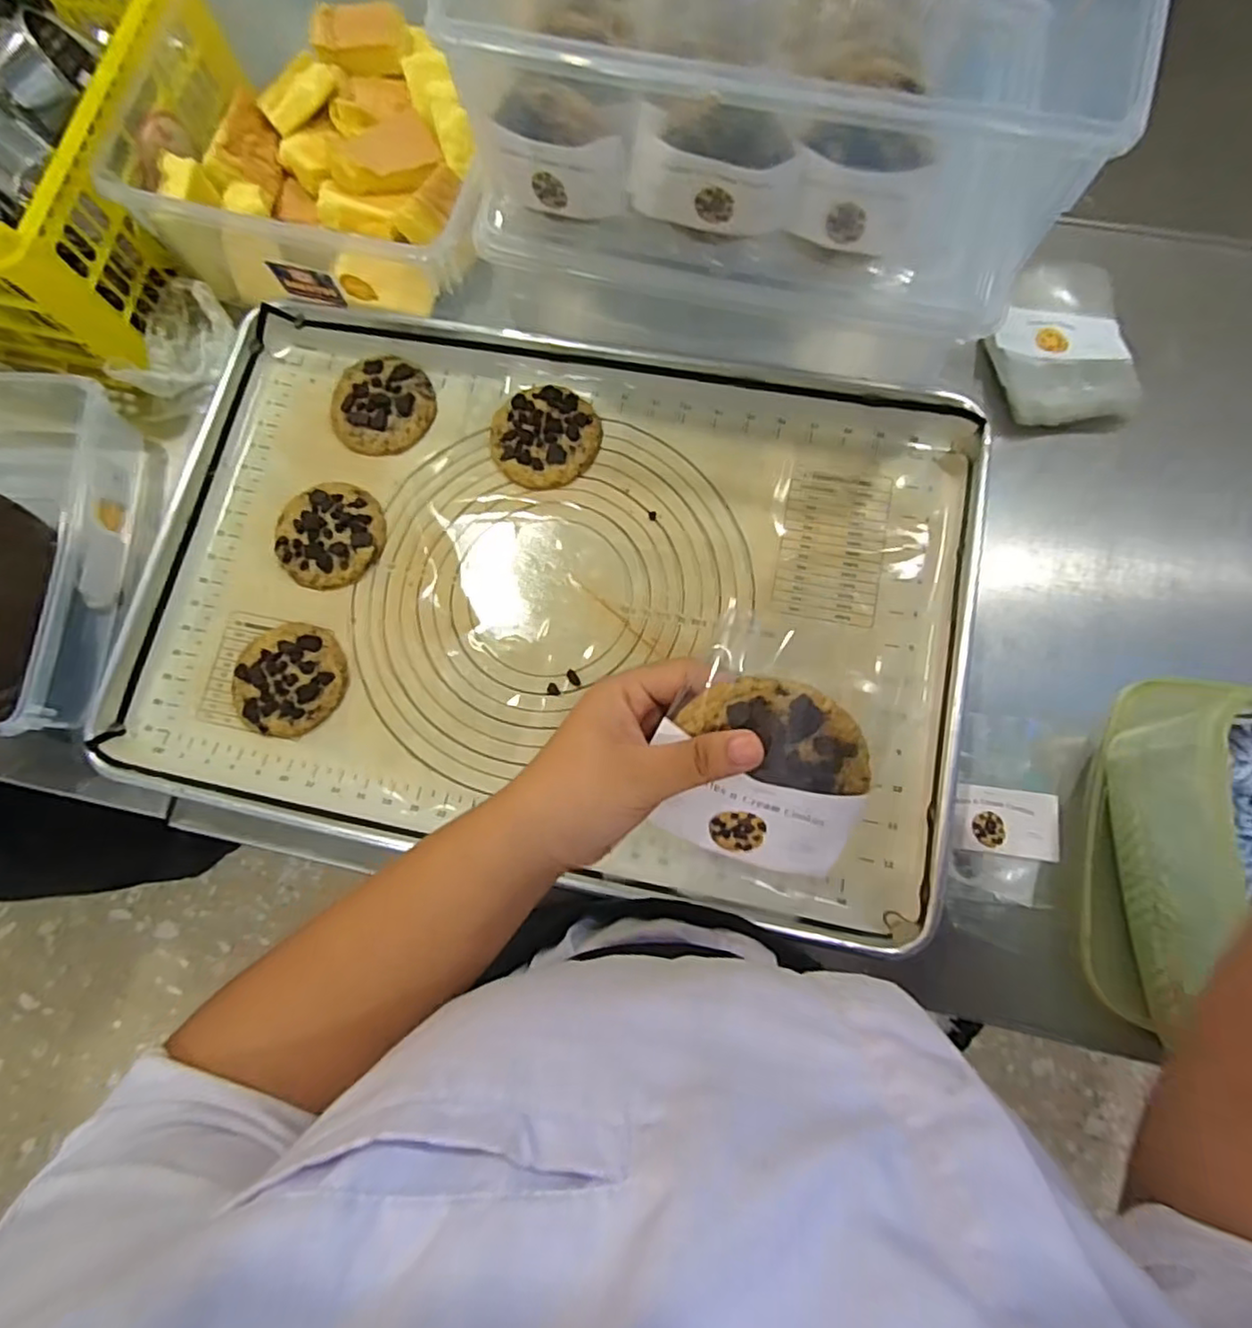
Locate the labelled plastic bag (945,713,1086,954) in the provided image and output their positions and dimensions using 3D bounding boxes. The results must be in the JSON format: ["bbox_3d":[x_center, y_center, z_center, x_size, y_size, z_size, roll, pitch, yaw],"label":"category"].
[{"bbox_3d":[0.280,0.119,0.474,0.081,0.010,0.161,17,79,5],"label":"labelled plastic bag"}]

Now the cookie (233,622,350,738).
[{"bbox_3d":[-0.251,0.010,0.484,0.080,0.013,0.083,16,79,5],"label":"cookie"}]

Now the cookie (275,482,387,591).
[{"bbox_3d":[-0.234,-0.103,0.511,0.084,0.016,0.085,0,78,2],"label":"cookie"}]

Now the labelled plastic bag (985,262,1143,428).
[{"bbox_3d":[0.358,-0.277,0.544,0.110,0.028,0.168,2,78,2],"label":"labelled plastic bag"}]

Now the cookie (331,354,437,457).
[{"bbox_3d":[-0.203,-0.216,0.533,0.082,0.016,0.089,-33,79,-5],"label":"cookie"}]

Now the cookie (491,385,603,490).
[{"bbox_3d":[-0.064,-0.182,0.520,0.083,0.017,0.080,0,78,2],"label":"cookie"}]

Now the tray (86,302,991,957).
[{"bbox_3d":[-0.058,-0.060,0.491,0.598,0.033,0.415,11,79,4],"label":"tray"}]

